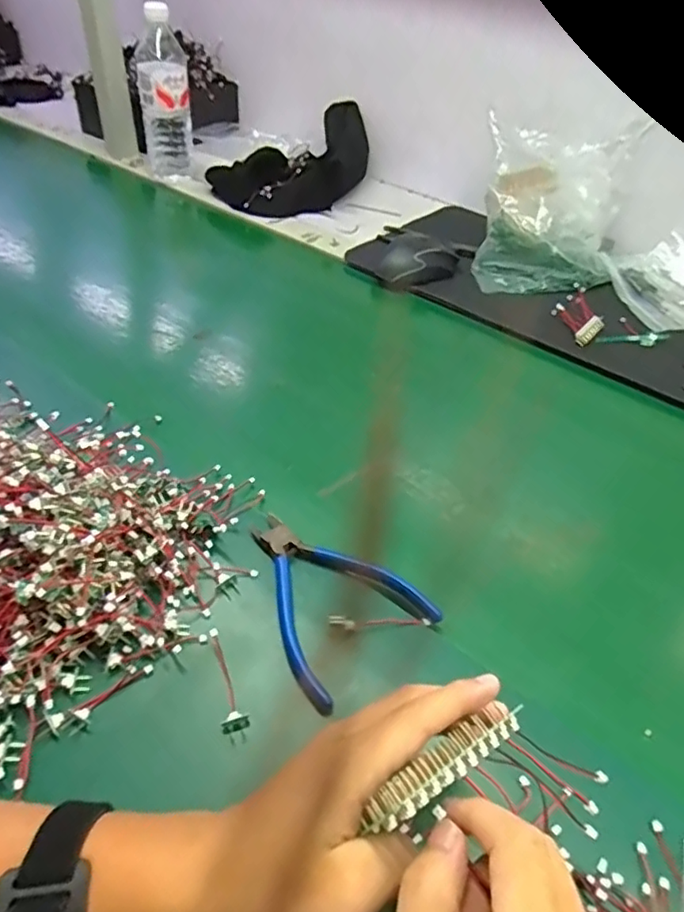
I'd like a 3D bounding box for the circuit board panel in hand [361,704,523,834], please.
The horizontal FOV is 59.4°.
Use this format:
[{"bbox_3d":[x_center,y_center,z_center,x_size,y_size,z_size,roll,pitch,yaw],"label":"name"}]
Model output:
[{"bbox_3d":[0.046,0.132,0.258,0.080,0.026,0.016,-24,51,-25],"label":"circuit board panel in hand"}]

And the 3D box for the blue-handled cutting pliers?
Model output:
[{"bbox_3d":[-0.015,0.091,0.403,0.093,0.020,0.131,-32,55,-33],"label":"blue-handled cutting pliers"}]

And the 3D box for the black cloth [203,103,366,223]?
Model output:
[{"bbox_3d":[-0.076,-0.477,0.959,0.198,0.089,0.290,18,45,12],"label":"black cloth"}]

